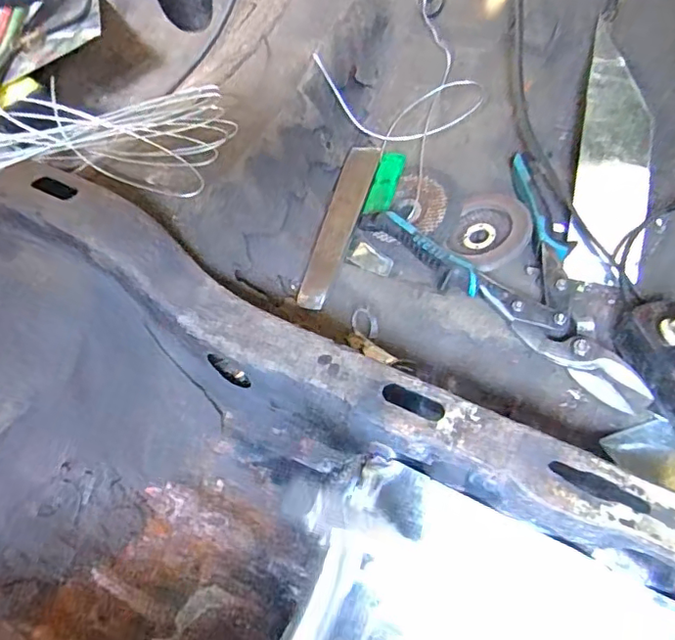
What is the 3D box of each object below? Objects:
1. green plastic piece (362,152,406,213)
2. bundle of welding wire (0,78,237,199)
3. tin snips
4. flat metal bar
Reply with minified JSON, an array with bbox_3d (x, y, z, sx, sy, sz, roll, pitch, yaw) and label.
[{"bbox_3d":[0.042,-0.123,0.506,0.024,0.010,0.066,16,75,15],"label":"green plastic piece"},{"bbox_3d":[-0.192,-0.157,0.469,0.204,0.020,0.134,6,51,7],"label":"bundle of welding wire"},{"bbox_3d":[0.156,-0.052,0.449,0.137,0.044,0.253,-34,57,-23],"label":"tin snips"},{"bbox_3d":[0.002,-0.088,0.498,0.033,0.008,0.178,8,62,17],"label":"flat metal bar"}]

